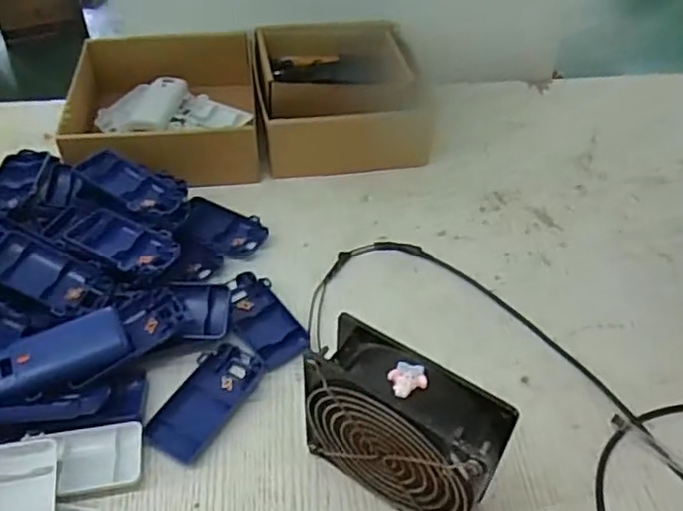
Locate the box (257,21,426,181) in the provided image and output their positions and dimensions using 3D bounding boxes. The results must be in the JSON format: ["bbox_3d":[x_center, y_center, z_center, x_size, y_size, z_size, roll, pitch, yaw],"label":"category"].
[{"bbox_3d":[-0.003,-0.181,0.692,0.172,0.073,0.194,-5,47,-6],"label":"box"}]

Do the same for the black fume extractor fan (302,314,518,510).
[{"bbox_3d":[0.036,0.109,0.381,0.117,0.119,0.043,27,52,22],"label":"black fume extractor fan"}]

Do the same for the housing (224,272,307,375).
[{"bbox_3d":[-0.067,0.051,0.507,0.049,0.010,0.093,-27,53,-24],"label":"housing"}]

